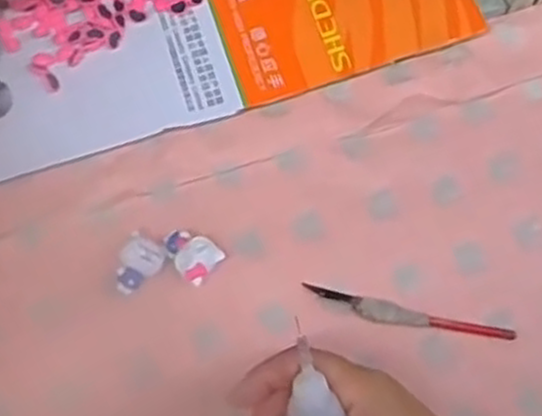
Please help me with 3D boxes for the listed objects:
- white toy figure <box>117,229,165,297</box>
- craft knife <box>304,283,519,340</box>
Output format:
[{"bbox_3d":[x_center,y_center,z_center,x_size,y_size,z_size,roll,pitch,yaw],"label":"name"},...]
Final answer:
[{"bbox_3d":[-0.075,0.033,0.437,0.022,0.017,0.032,29,77,5],"label":"white toy figure"},{"bbox_3d":[0.079,0.062,0.442,0.119,0.004,0.013,11,76,1],"label":"craft knife"}]

